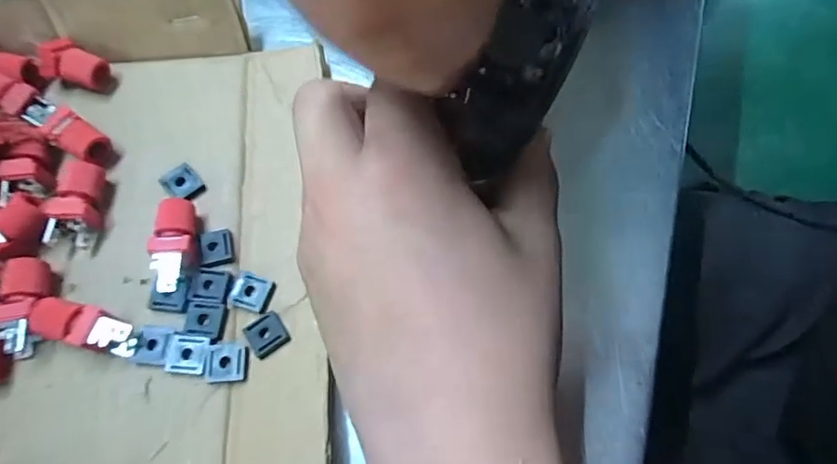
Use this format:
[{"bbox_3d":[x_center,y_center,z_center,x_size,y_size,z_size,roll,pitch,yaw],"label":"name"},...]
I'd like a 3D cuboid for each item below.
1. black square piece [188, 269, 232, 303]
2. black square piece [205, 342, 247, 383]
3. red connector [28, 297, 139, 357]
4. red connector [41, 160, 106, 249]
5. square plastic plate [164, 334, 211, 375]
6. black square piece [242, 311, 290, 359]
[{"bbox_3d":[-0.078,0.020,0.197,0.013,0.004,0.012,5,67,0],"label":"black square piece"},{"bbox_3d":[-0.067,0.045,0.185,0.014,0.004,0.013,0,67,-2],"label":"black square piece"},{"bbox_3d":[-0.116,0.034,0.186,0.033,0.013,0.013,13,67,4],"label":"red connector"},{"bbox_3d":[-0.131,-0.011,0.204,0.015,0.014,0.034,-2,67,-3],"label":"red connector"},{"bbox_3d":[-0.081,0.043,0.186,0.014,0.004,0.013,7,67,1],"label":"square plastic plate"},{"bbox_3d":[-0.055,0.036,0.190,0.013,0.004,0.014,-32,71,-14],"label":"black square piece"}]

